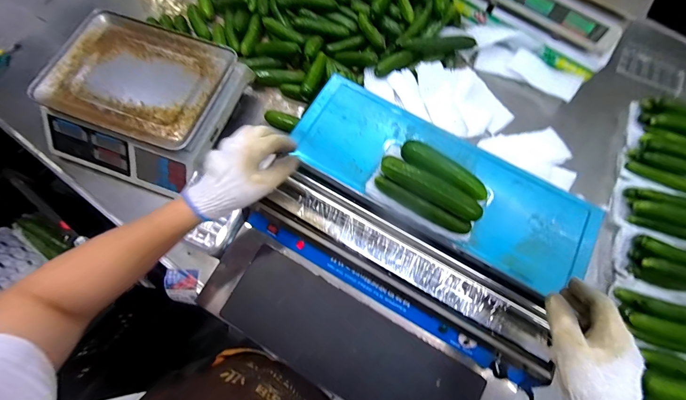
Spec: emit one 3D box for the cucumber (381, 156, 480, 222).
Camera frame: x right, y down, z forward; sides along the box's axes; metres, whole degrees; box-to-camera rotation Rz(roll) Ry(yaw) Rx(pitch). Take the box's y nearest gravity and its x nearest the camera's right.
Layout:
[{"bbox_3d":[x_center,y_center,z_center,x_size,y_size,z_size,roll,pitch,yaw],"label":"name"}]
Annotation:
[{"bbox_3d":[0.117,-0.017,0.401,0.142,0.026,0.029,28,73,7],"label":"cucumber"}]

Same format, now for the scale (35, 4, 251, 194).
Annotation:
[{"bbox_3d":[-0.403,-0.191,0.617,0.327,0.112,0.295,20,72,4],"label":"scale"}]

